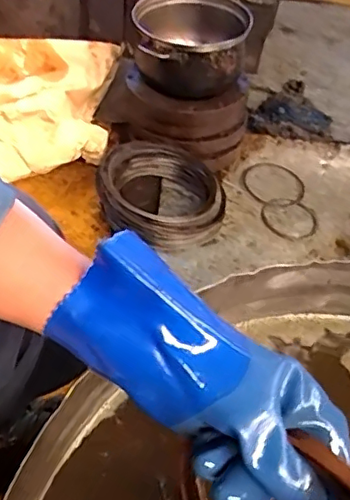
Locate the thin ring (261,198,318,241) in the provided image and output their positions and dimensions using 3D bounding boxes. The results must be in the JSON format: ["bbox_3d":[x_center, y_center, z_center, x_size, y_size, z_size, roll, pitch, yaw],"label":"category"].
[{"bbox_3d":[0.213,-0.058,1.060,0.099,0.007,0.104,4,50,-5],"label":"thin ring"}]

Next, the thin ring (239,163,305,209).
[{"bbox_3d":[0.192,-0.125,1.110,0.123,0.012,0.106,2,54,-7],"label":"thin ring"}]

